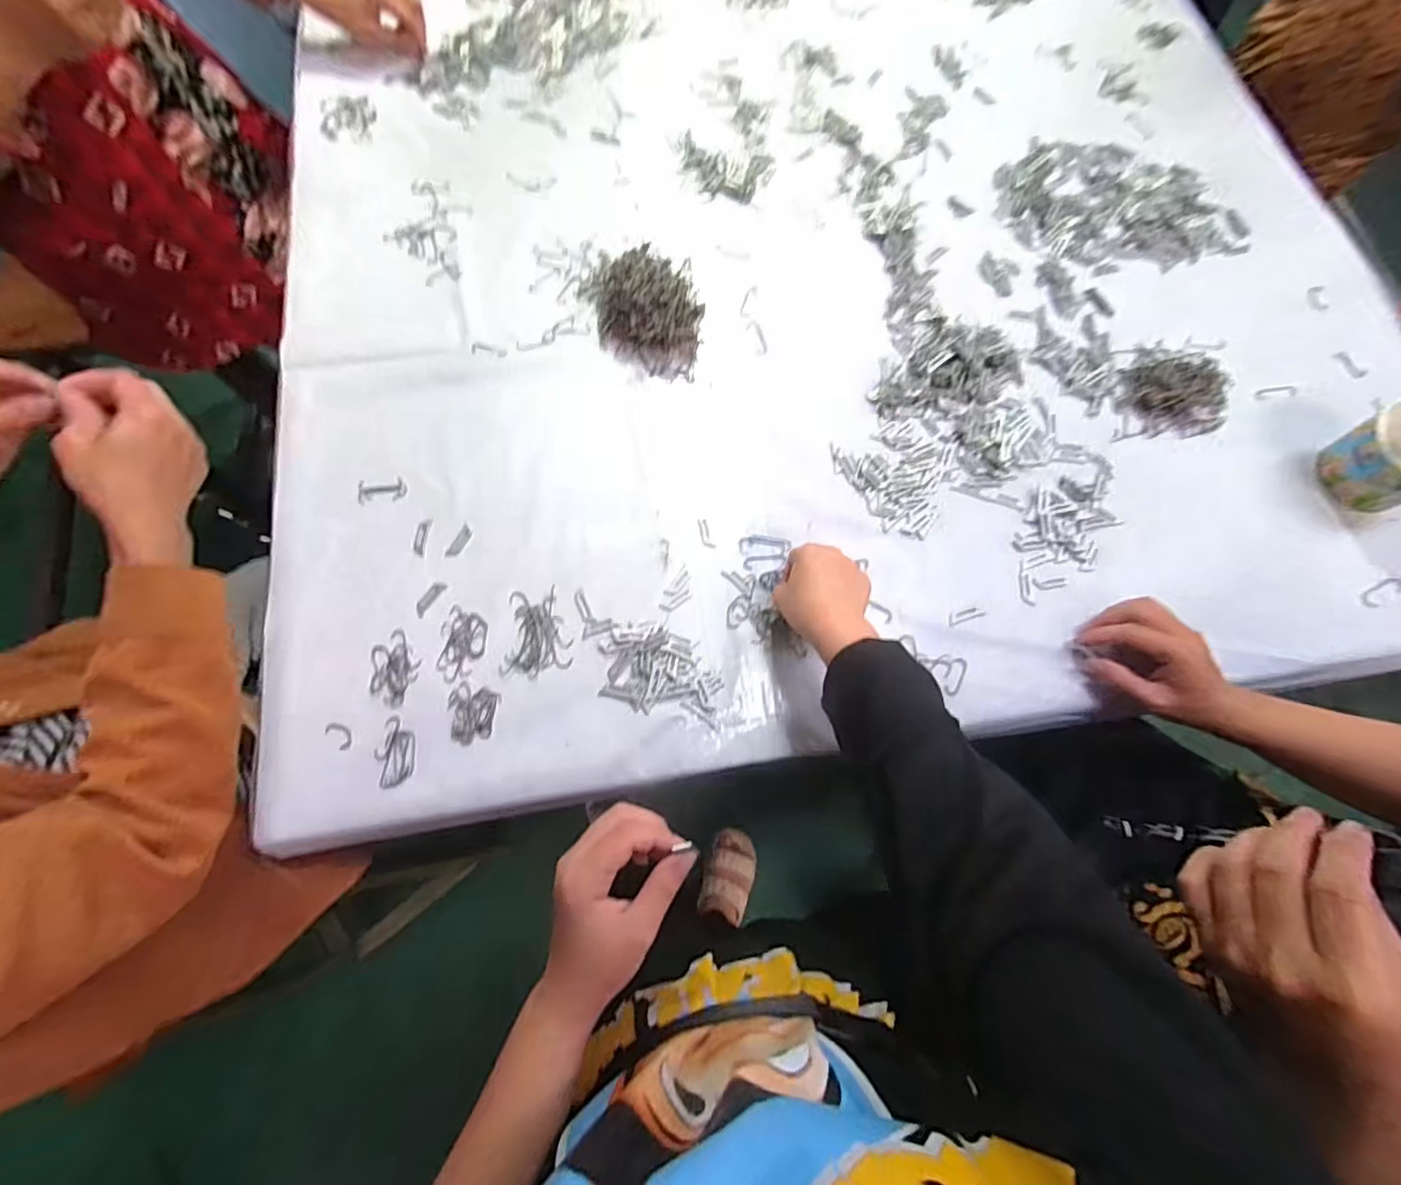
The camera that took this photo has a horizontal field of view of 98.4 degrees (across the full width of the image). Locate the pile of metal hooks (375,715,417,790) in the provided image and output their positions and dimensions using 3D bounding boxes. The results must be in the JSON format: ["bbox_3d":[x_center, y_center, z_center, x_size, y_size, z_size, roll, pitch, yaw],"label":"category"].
[{"bbox_3d":[-0.262,0.137,0.521,0.031,0.004,0.058,-8,71,-4],"label":"pile of metal hooks"}]

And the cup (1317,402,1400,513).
[{"bbox_3d":[0.675,-0.127,0.586,0.090,0.068,0.092,0,71,-1],"label":"cup"}]

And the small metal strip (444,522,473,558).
[{"bbox_3d":[-0.234,-0.049,0.588,0.013,0.004,0.039,24,72,9],"label":"small metal strip"}]

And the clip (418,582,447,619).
[{"bbox_3d":[-0.255,0.006,0.568,0.013,0.004,0.038,30,73,11],"label":"clip"}]

